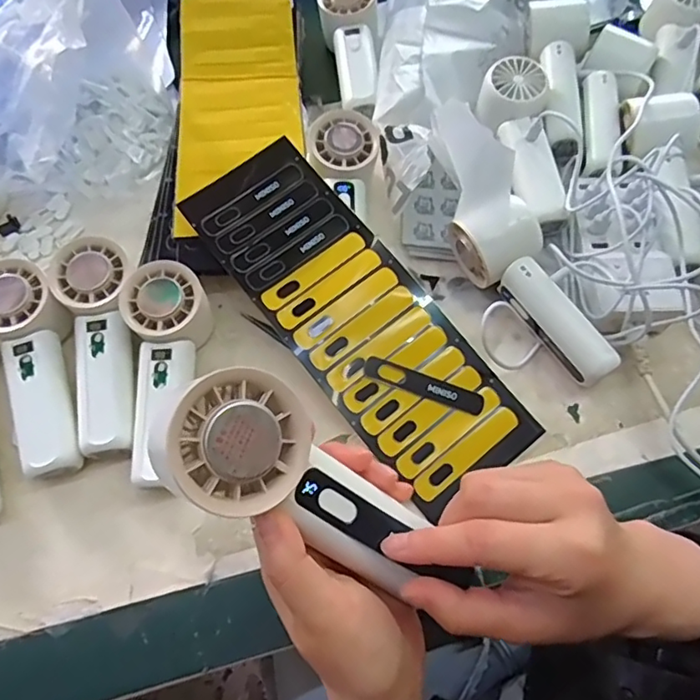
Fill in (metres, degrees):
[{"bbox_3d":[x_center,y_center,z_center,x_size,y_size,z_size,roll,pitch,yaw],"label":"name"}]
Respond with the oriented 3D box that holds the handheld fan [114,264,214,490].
[{"bbox_3d":[-0.132,0.002,0.405,0.057,0.050,0.120,1,66,3],"label":"handheld fan"}]

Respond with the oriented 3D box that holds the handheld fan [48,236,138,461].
[{"bbox_3d":[-0.173,-0.001,0.412,0.052,0.049,0.156,-15,66,-4],"label":"handheld fan"}]

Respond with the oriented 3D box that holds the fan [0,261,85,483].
[{"bbox_3d":[-0.217,0.011,0.406,0.057,0.049,0.151,-25,67,-8],"label":"fan"}]

